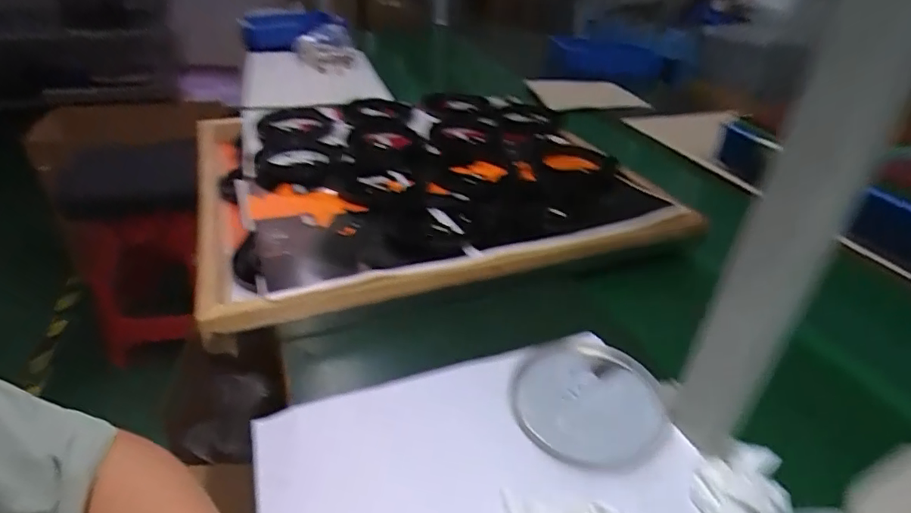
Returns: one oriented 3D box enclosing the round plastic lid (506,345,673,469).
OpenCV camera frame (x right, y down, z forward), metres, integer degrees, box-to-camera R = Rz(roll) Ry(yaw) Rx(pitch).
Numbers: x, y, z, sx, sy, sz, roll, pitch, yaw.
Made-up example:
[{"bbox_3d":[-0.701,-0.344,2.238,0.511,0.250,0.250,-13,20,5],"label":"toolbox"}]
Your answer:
[{"bbox_3d":[0.117,0.126,0.462,0.127,0.021,0.135,9,34,8],"label":"round plastic lid"}]

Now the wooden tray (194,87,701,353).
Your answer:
[{"bbox_3d":[-0.062,-0.143,0.799,0.608,0.041,0.601,-13,39,-16],"label":"wooden tray"}]

